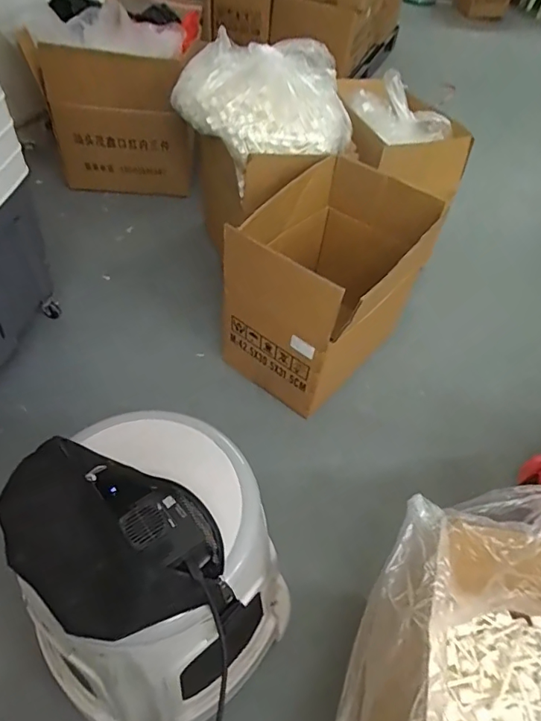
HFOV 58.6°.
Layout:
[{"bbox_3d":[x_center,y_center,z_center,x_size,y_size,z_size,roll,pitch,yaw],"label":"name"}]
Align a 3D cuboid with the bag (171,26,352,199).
[{"bbox_3d":[-0.002,-0.669,1.248,0.419,0.207,0.289,-17,51,-19],"label":"bag"}]

